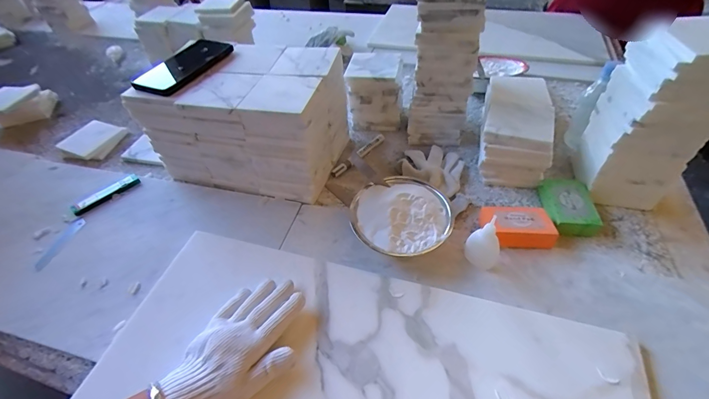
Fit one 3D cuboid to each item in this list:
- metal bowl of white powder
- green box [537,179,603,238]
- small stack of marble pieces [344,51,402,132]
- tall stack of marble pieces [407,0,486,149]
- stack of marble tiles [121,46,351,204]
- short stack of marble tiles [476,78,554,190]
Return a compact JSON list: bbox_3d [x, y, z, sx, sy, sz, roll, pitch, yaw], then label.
[{"bbox_3d":[0.068,0.029,0.510,0.136,0.052,0.142,-1,49,1],"label":"metal bowl of white powder"},{"bbox_3d":[0.335,0.009,0.528,0.068,0.028,0.096,5,46,10],"label":"green box"},{"bbox_3d":[0.044,-0.224,0.714,0.109,0.130,0.104,3,48,7],"label":"small stack of marble pieces"},{"bbox_3d":[0.158,-0.240,0.595,0.110,0.307,0.101,17,52,20],"label":"tall stack of marble pieces"},{"bbox_3d":[-0.186,-0.147,0.624,0.304,0.184,0.217,9,49,13],"label":"stack of marble tiles"},{"bbox_3d":[0.295,-0.144,0.621,0.106,0.105,0.240,12,50,16],"label":"short stack of marble tiles"}]

